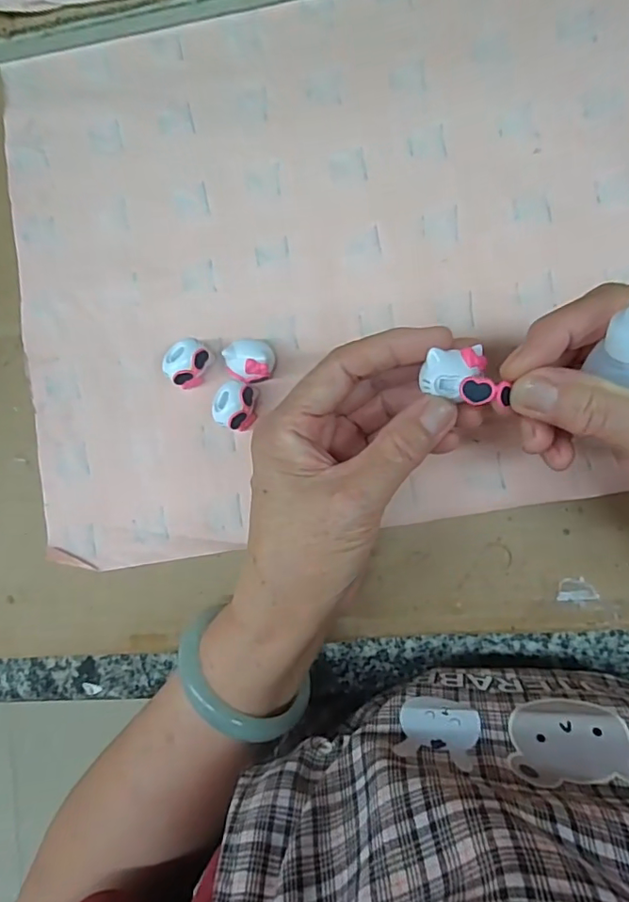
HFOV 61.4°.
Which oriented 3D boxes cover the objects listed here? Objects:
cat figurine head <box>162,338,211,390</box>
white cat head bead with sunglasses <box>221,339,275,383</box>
[{"bbox_3d":[-0.067,-0.047,0.283,0.019,0.019,0.024,40,95,4],"label":"cat figurine head"},{"bbox_3d":[-0.034,-0.047,0.280,0.023,0.021,0.022,0,91,6],"label":"white cat head bead with sunglasses"}]

